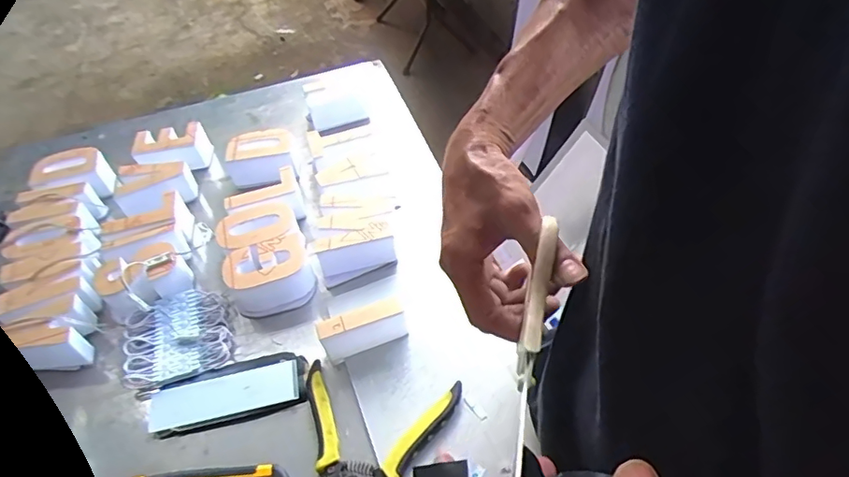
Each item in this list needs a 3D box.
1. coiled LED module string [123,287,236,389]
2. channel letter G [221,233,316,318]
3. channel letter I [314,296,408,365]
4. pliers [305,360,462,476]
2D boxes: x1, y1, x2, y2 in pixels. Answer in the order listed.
[{"bbox_3d":[-0.249,0.100,0.558,0.099,0.019,0.096,-18,49,-9],"label":"coiled LED module string"},{"bbox_3d":[-0.162,0.042,0.580,0.085,0.049,0.062,-22,49,-12],"label":"channel letter G"},{"bbox_3d":[-0.058,0.088,0.524,0.079,0.048,0.019,-19,49,-10],"label":"channel letter I"},{"bbox_3d":[-0.055,0.182,0.462,0.140,0.015,0.145,7,50,13],"label":"pliers"}]

